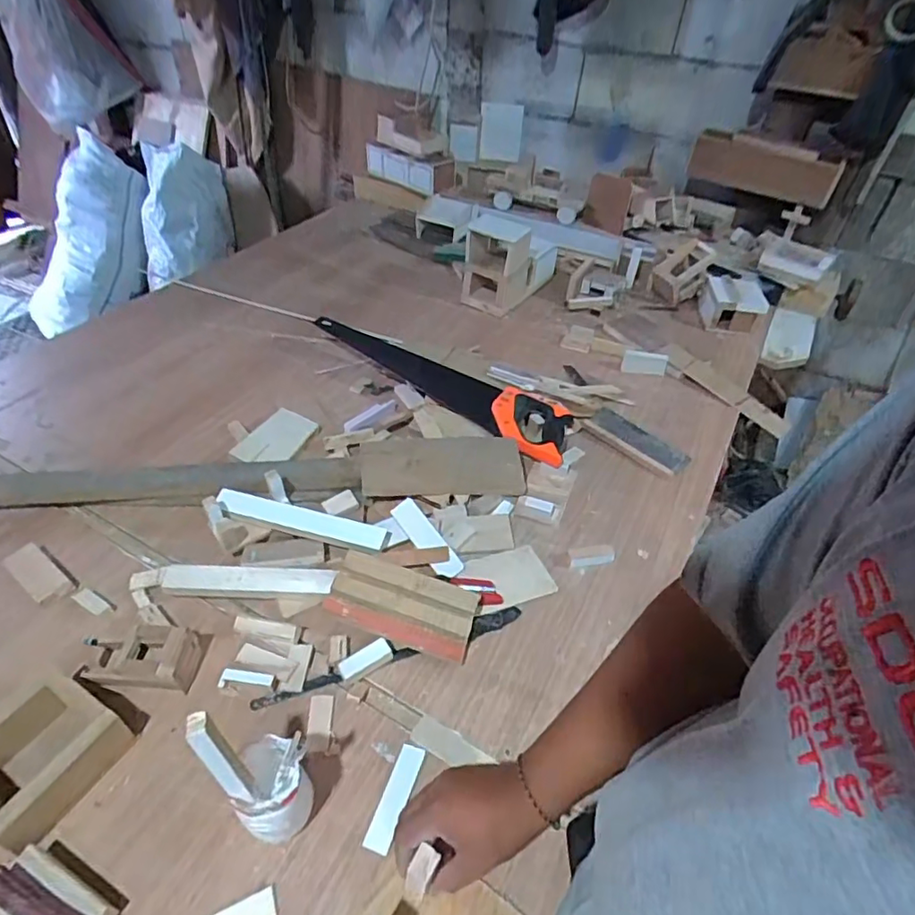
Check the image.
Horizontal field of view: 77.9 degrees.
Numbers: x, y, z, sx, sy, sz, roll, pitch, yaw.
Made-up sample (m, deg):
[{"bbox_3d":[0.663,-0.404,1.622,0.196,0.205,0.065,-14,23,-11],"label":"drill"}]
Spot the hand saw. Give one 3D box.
[{"bbox_3d":[-0.041,-0.137,0.980,0.536,0.047,0.129,28,49,20],"label":"hand saw"}]

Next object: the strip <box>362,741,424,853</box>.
[{"bbox_3d":[-0.060,0.326,0.546,0.025,0.006,0.094,15,44,14],"label":"strip"}]

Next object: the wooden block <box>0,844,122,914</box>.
[{"bbox_3d":[-0.328,0.365,0.455,0.102,0.045,0.049,19,45,18],"label":"wooden block"}]

